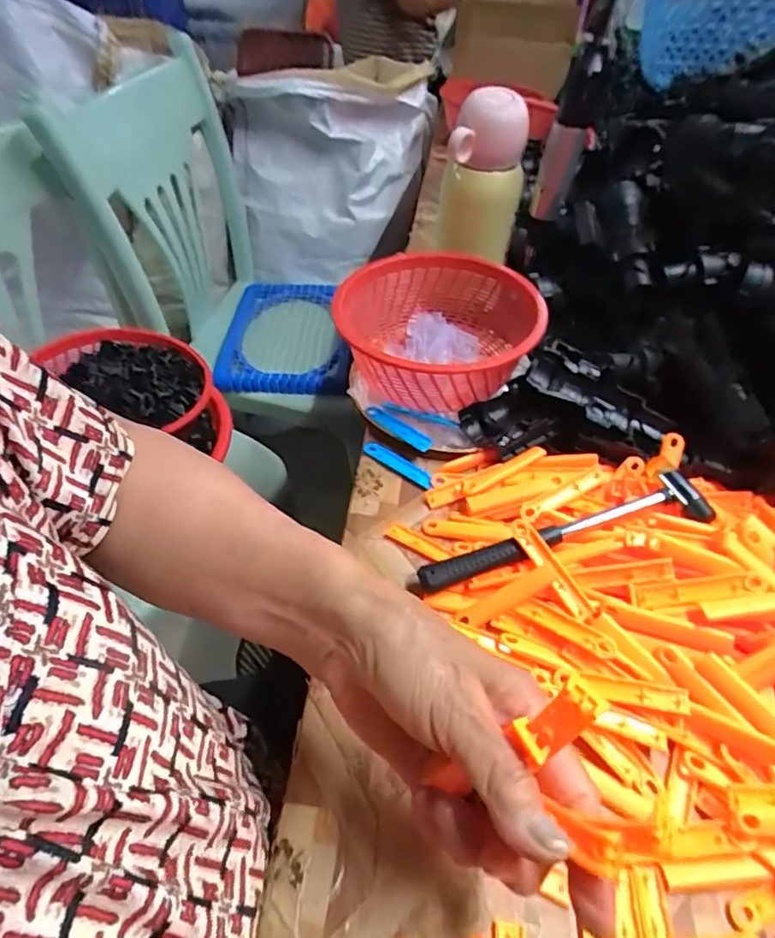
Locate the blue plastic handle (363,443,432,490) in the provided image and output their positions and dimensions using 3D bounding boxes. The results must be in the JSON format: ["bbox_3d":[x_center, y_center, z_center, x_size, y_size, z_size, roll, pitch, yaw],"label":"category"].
[{"bbox_3d":[0.010,-0.004,0.469,0.068,0.004,0.013,32,74,20],"label":"blue plastic handle"}]

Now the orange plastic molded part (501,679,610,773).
[{"bbox_3d":[0.065,0.094,0.208,0.008,0.035,0.014,14,32,-48],"label":"orange plastic molded part"}]

